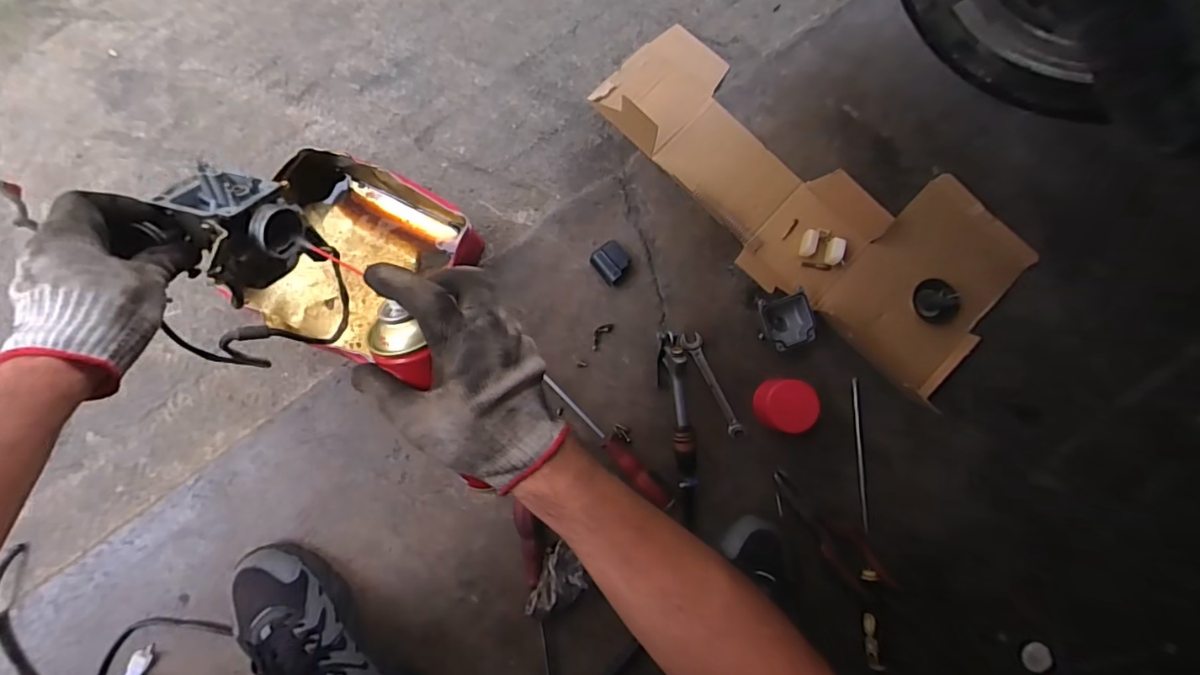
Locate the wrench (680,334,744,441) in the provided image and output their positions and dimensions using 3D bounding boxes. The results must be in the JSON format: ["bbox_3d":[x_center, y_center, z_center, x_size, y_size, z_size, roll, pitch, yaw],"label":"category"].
[{"bbox_3d":[0.142,0.059,0.646,0.025,0.007,0.139,-25,87,-4],"label":"wrench"}]

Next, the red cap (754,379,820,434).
[{"bbox_3d":[0.225,0.083,0.618,0.057,0.069,0.060,0,85,-3],"label":"red cap"}]

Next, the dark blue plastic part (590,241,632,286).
[{"bbox_3d":[0.014,-0.096,0.645,0.044,0.029,0.044,45,85,2],"label":"dark blue plastic part"}]

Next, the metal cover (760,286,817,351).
[{"bbox_3d":[0.234,-0.020,0.642,0.059,0.039,0.067,-21,86,-4],"label":"metal cover"}]

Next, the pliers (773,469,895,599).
[{"bbox_3d":[0.281,0.240,0.625,0.047,0.017,0.182,-43,88,-5],"label":"pliers"}]

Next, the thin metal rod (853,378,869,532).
[{"bbox_3d":[0.333,0.148,0.650,0.009,0.013,0.188,0,85,-3],"label":"thin metal rod"}]

